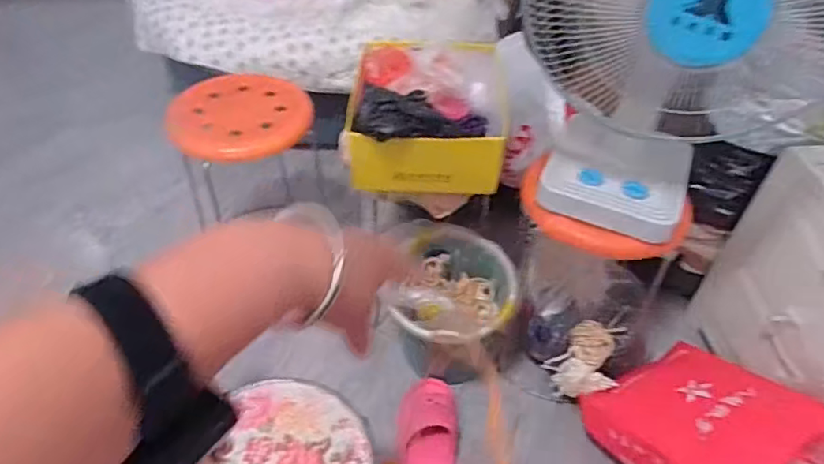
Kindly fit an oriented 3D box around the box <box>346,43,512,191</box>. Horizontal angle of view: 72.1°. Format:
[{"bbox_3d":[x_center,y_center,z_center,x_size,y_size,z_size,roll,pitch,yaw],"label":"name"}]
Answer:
[{"bbox_3d":[0.028,-0.220,1.022,0.246,0.138,0.340,6,46,3],"label":"box"}]

